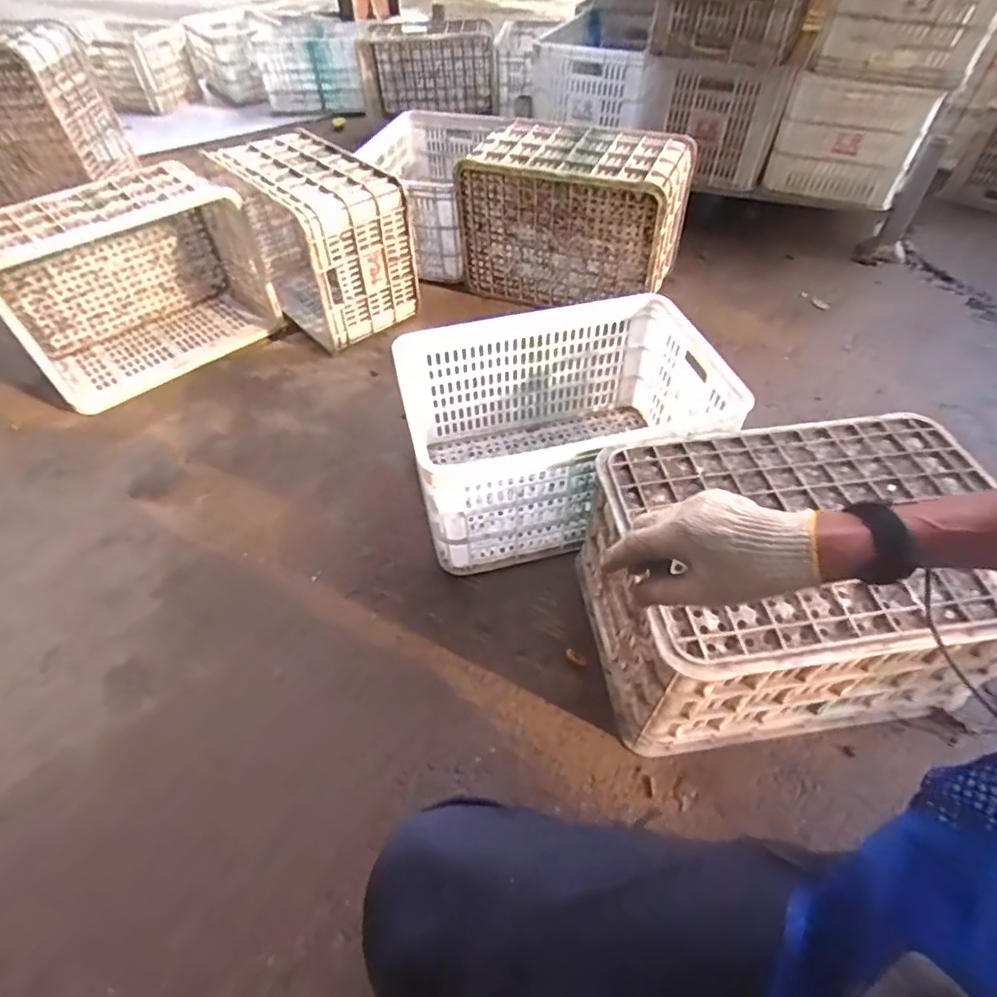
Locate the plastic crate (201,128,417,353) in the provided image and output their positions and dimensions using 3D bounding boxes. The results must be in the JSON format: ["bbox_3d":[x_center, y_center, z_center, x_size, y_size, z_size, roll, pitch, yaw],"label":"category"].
[{"bbox_3d":[-0.448,-0.658,1.373,0.280,0.308,0.469,-31,56,-23],"label":"plastic crate"}]

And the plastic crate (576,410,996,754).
[{"bbox_3d":[0.392,0.108,0.781,0.480,0.262,0.351,-6,53,-4],"label":"plastic crate"}]

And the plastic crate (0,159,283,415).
[{"bbox_3d":[-0.819,-0.488,1.247,0.284,0.310,0.502,35,59,27],"label":"plastic crate"}]

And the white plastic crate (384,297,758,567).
[{"bbox_3d":[0.103,-0.117,0.973,0.497,0.255,0.343,-12,50,-9],"label":"white plastic crate"}]

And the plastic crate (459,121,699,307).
[{"bbox_3d":[0.181,-0.682,1.367,0.503,0.332,0.263,16,52,15],"label":"plastic crate"}]

